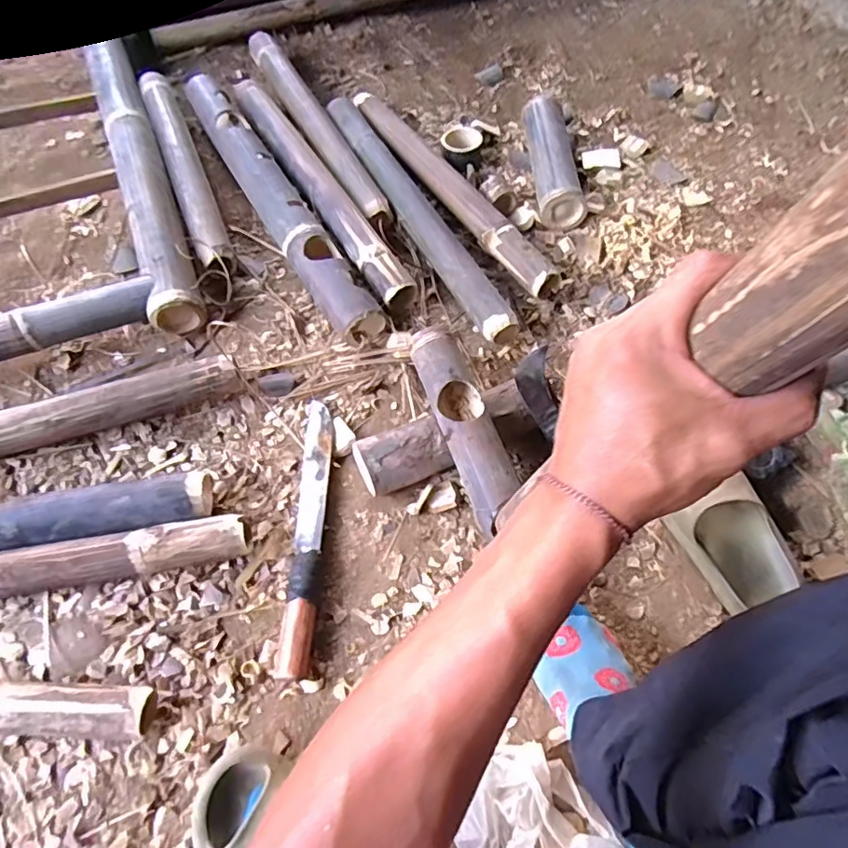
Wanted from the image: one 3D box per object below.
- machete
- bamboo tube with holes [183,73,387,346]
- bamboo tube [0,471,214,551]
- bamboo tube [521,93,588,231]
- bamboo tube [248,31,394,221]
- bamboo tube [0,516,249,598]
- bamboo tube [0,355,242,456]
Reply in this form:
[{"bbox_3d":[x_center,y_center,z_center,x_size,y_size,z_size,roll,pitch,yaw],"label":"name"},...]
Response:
[{"bbox_3d":[-0.140,0.122,0.679,0.036,0.031,0.339,1,63,-2],"label":"machete"},{"bbox_3d":[-0.253,-0.388,0.915,0.072,0.068,0.657,-28,67,-15],"label":"bamboo tube with holes"},{"bbox_3d":[-0.423,0.111,0.657,0.323,0.067,0.070,-7,63,-4],"label":"bamboo tube"},{"bbox_3d":[0.224,-0.474,0.981,0.076,0.065,0.300,-2,63,-3],"label":"bamboo tube"},{"bbox_3d":[-0.205,-0.555,1.028,0.058,0.051,0.571,-25,66,-13],"label":"bamboo tube"},{"bbox_3d":[-0.482,0.173,0.625,0.560,0.059,0.050,-9,64,-6],"label":"bamboo tube"},{"bbox_3d":[-0.512,0.003,0.709,0.545,0.065,0.059,-15,65,-9],"label":"bamboo tube"}]

